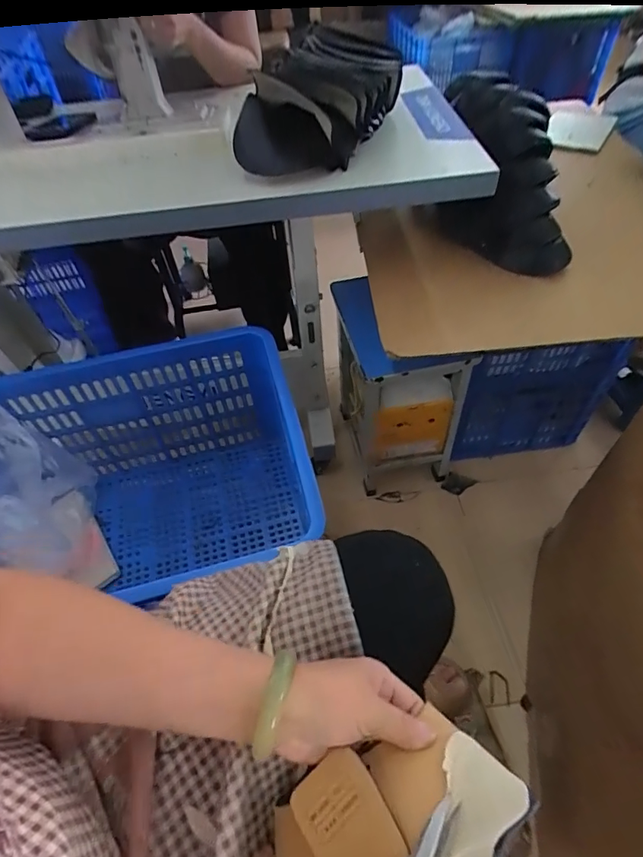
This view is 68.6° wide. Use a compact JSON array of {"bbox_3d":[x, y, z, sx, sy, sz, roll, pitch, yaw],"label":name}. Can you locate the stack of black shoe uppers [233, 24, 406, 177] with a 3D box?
[{"bbox_3d":[-0.012,-0.530,0.748,0.261,0.140,0.266,4,52,7],"label":"stack of black shoe uppers"}]

